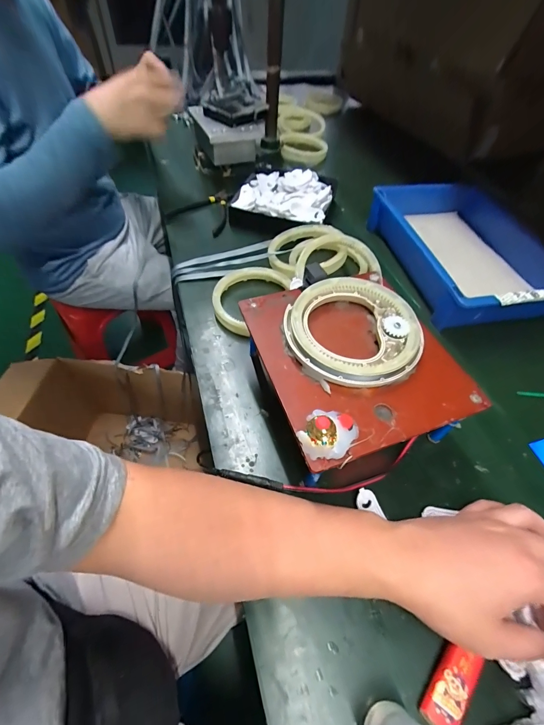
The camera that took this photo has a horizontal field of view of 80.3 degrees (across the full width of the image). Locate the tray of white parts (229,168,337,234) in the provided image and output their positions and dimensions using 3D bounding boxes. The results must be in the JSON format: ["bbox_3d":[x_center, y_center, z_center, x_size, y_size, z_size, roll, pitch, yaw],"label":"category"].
[{"bbox_3d":[0.023,-0.311,0.607,0.178,0.039,0.196,16,54,7],"label":"tray of white parts"}]

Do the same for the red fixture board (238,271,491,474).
[{"bbox_3d":[0.078,-0.016,0.312,0.167,0.035,0.189,-15,54,-15],"label":"red fixture board"}]

